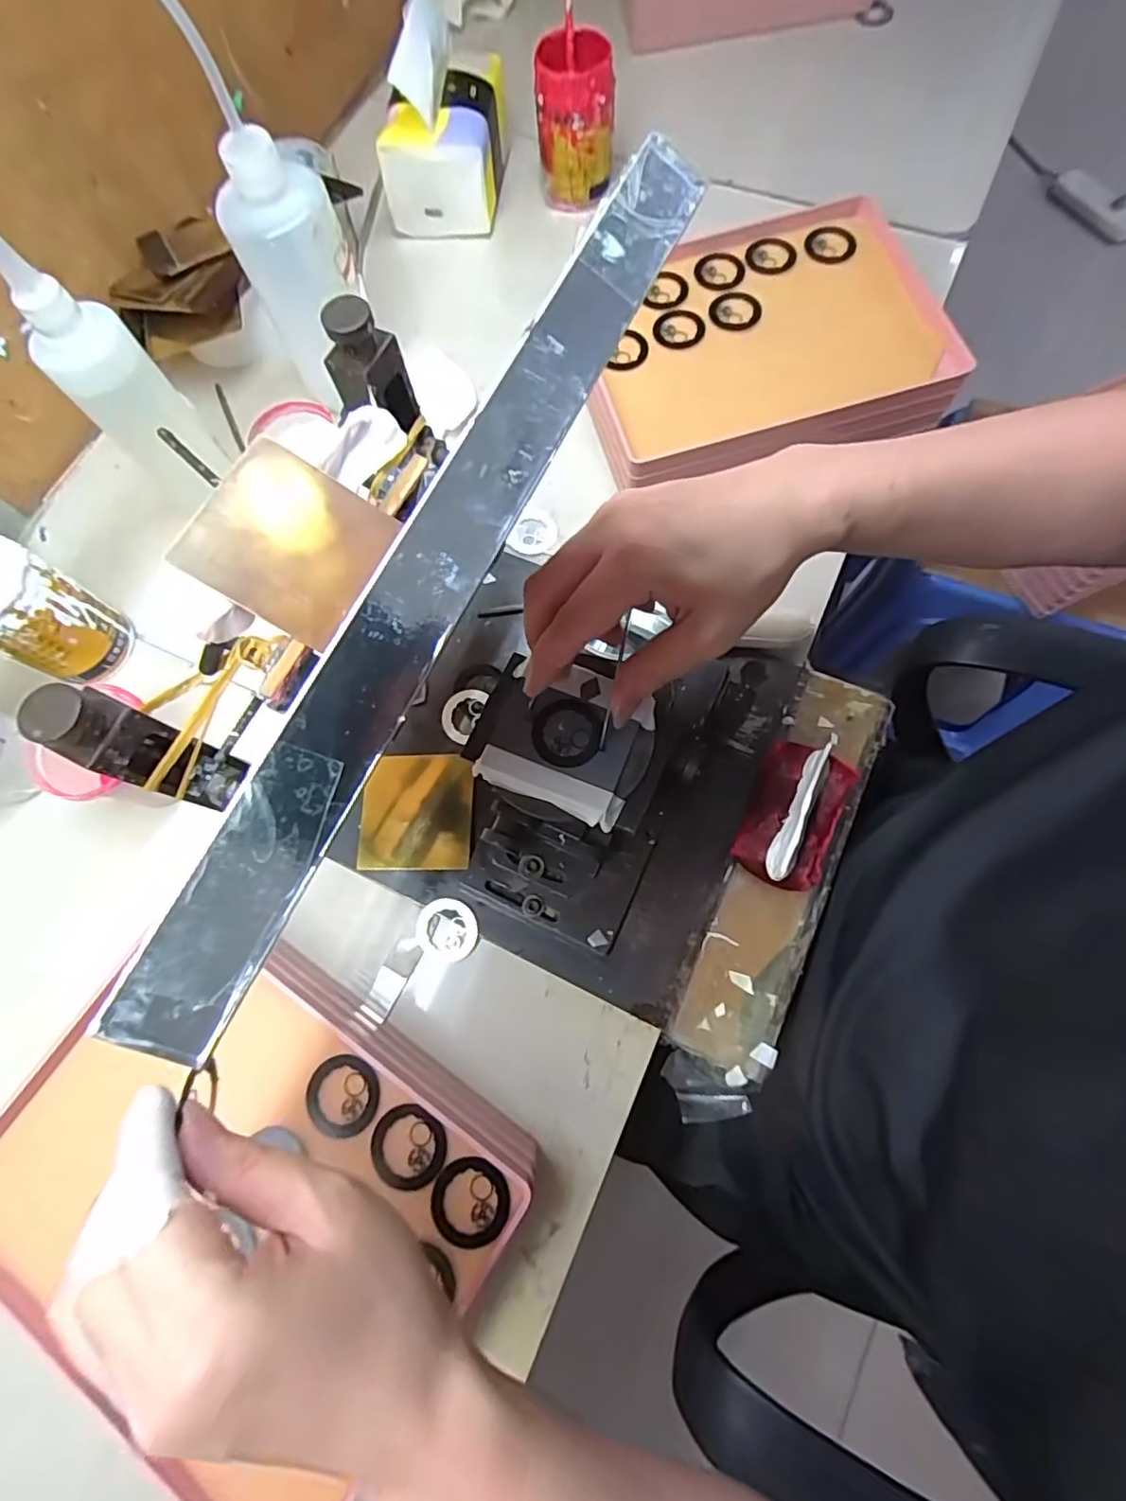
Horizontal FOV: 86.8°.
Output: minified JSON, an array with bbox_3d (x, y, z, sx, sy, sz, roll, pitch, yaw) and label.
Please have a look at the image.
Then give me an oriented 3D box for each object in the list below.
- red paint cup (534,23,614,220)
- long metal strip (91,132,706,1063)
[{"bbox_3d":[0.009,-0.530,0.510,0.062,0.098,0.064,-1,74,3],"label":"red paint cup"},{"bbox_3d":[-0.021,-0.047,0.121,0.018,0.004,0.213,31,76,-18],"label":"long metal strip"}]

